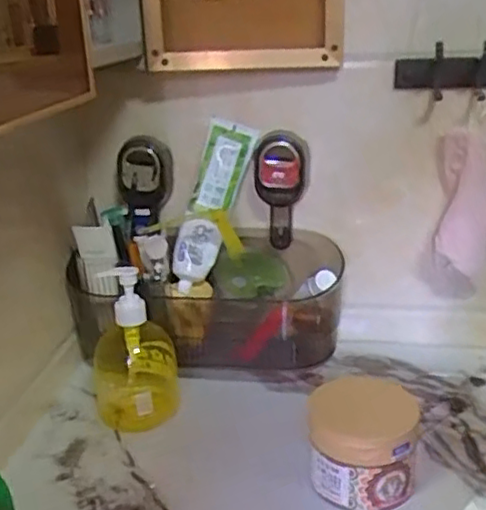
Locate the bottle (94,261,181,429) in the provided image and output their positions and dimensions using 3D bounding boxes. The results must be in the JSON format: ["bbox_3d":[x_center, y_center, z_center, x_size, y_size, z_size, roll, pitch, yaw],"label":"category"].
[{"bbox_3d":[-0.116,0.093,0.690,0.075,0.165,0.084,4,22,17],"label":"bottle"}]

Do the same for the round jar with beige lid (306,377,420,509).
[{"bbox_3d":[0.106,0.167,0.592,0.092,0.078,0.091,2,21,12],"label":"round jar with beige lid"}]

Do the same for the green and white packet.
[{"bbox_3d":[-0.021,-0.098,0.751,0.054,0.105,0.014,14,4,-16],"label":"green and white packet"}]

